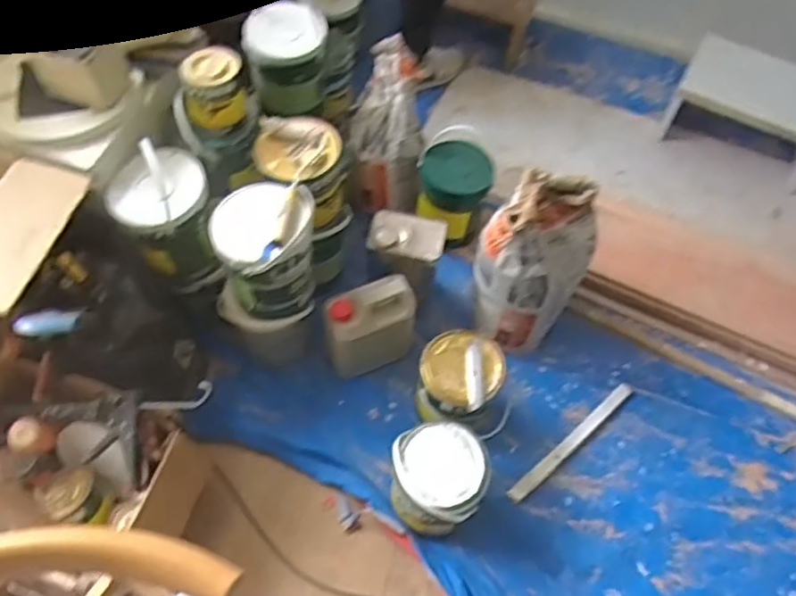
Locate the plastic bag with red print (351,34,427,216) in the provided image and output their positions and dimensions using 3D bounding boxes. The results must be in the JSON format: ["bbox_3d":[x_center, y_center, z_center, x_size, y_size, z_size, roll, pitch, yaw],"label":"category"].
[{"bbox_3d":[-0.020,-0.394,1.553,0.160,0.371,0.107,-1,18,-4],"label":"plastic bag with red print"}]

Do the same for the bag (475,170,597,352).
[{"bbox_3d":[0.278,-0.081,1.384,0.202,0.370,0.203,22,59,10],"label":"bag"}]

